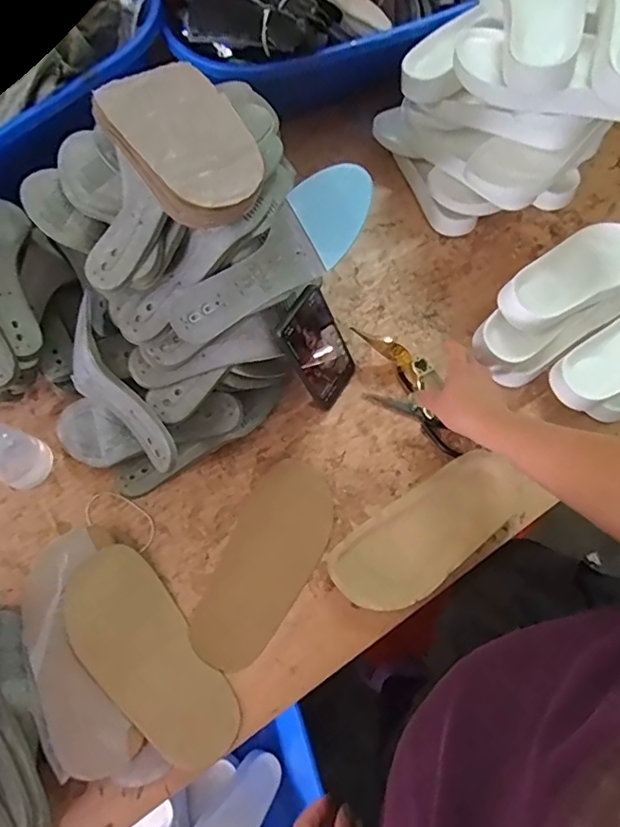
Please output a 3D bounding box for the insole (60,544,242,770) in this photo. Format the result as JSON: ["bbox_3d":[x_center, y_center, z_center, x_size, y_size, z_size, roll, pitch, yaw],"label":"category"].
[{"bbox_3d":[-0.175,0.263,0.582,0.104,0.007,0.244,-34,77,-32],"label":"insole"}]

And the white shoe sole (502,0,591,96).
[{"bbox_3d":[0.271,-0.472,0.604,0.097,0.051,0.234,13,71,7],"label":"white shoe sole"}]

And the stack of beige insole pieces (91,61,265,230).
[{"bbox_3d":[-0.117,-0.252,0.493,0.107,0.025,0.182,-35,72,-10],"label":"stack of beige insole pieces"}]

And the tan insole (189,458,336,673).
[{"bbox_3d":[-0.051,0.174,0.634,0.107,0.008,0.246,23,72,10],"label":"tan insole"}]

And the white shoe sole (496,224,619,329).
[{"bbox_3d":[0.344,-0.184,0.674,0.242,0.045,0.089,-30,72,-9],"label":"white shoe sole"}]

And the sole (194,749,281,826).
[{"bbox_3d":[-0.137,0.709,0.929,0.091,0.019,0.230,32,49,13],"label":"sole"}]

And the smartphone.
[{"bbox_3d":[0.012,-0.073,0.647,0.015,0.160,0.078,25,71,36],"label":"smartphone"}]

